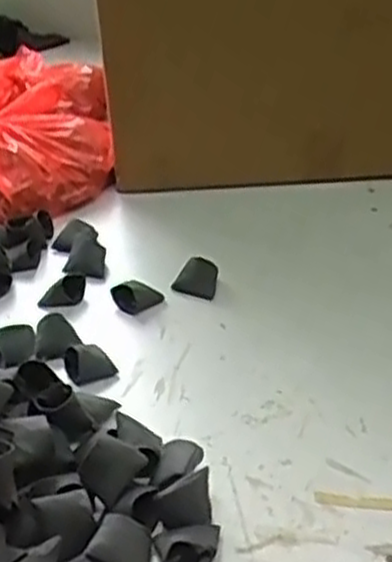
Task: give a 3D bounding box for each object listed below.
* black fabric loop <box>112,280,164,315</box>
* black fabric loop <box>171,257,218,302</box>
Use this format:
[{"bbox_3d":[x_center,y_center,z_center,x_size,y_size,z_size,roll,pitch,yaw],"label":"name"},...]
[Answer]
[{"bbox_3d":[-0.054,0.014,0.730,0.046,0.022,0.028,-6,35,-6],"label":"black fabric loop"},{"bbox_3d":[-0.001,-0.003,0.743,0.041,0.026,0.029,6,36,10],"label":"black fabric loop"}]

